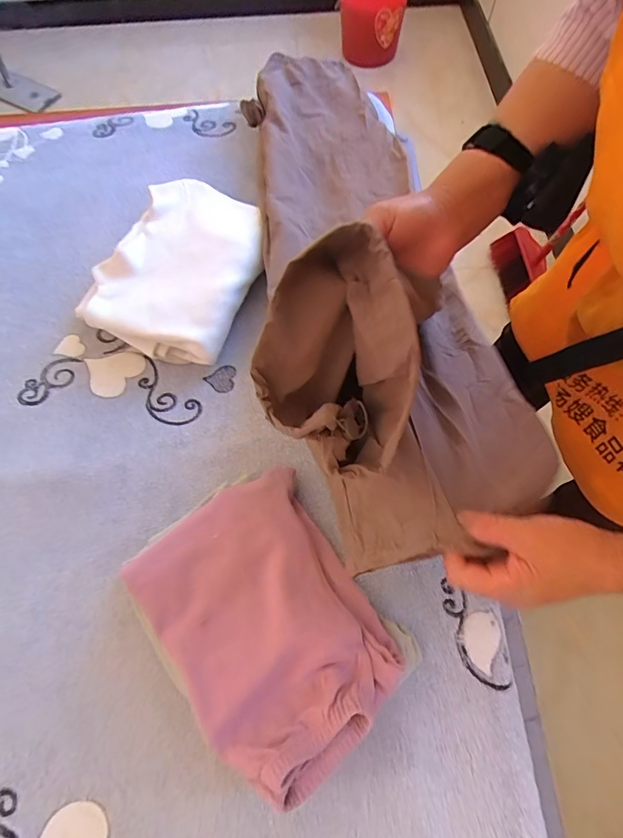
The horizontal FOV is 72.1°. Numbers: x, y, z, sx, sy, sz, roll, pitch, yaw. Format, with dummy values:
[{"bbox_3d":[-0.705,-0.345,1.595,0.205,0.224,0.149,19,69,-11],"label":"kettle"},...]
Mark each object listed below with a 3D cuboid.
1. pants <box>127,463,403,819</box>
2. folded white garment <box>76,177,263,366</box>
[{"bbox_3d":[-0.044,0.207,0.457,0.200,0.078,0.276,-34,70,-12],"label":"pants"},{"bbox_3d":[-0.194,-0.228,0.655,0.223,0.071,0.282,20,69,10],"label":"folded white garment"}]

